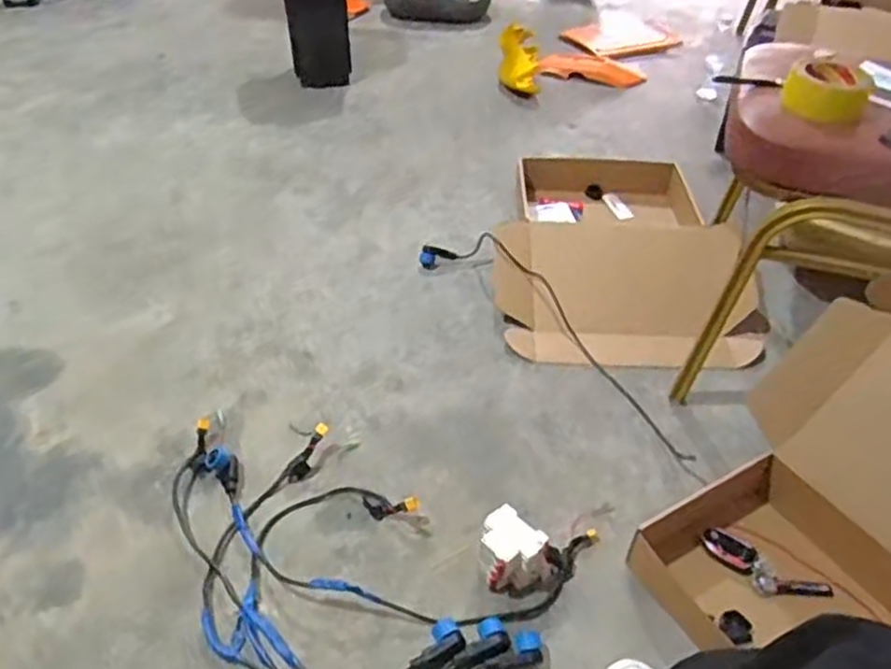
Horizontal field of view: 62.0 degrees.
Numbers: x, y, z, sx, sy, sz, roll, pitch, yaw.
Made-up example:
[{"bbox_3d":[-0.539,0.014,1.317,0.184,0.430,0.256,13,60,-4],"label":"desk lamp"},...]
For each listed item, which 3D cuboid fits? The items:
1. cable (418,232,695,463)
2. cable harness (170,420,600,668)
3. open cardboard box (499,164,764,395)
[{"bbox_3d":[0.212,-0.024,1.352,0.147,0.072,0.706,-28,51,-31],"label":"cable"},{"bbox_3d":[-0.131,0.288,0.959,0.557,0.073,0.357,15,43,12],"label":"cable harness"},{"bbox_3d":[0.356,-0.193,1.535,0.522,0.113,0.627,0,42,-4],"label":"open cardboard box"}]

